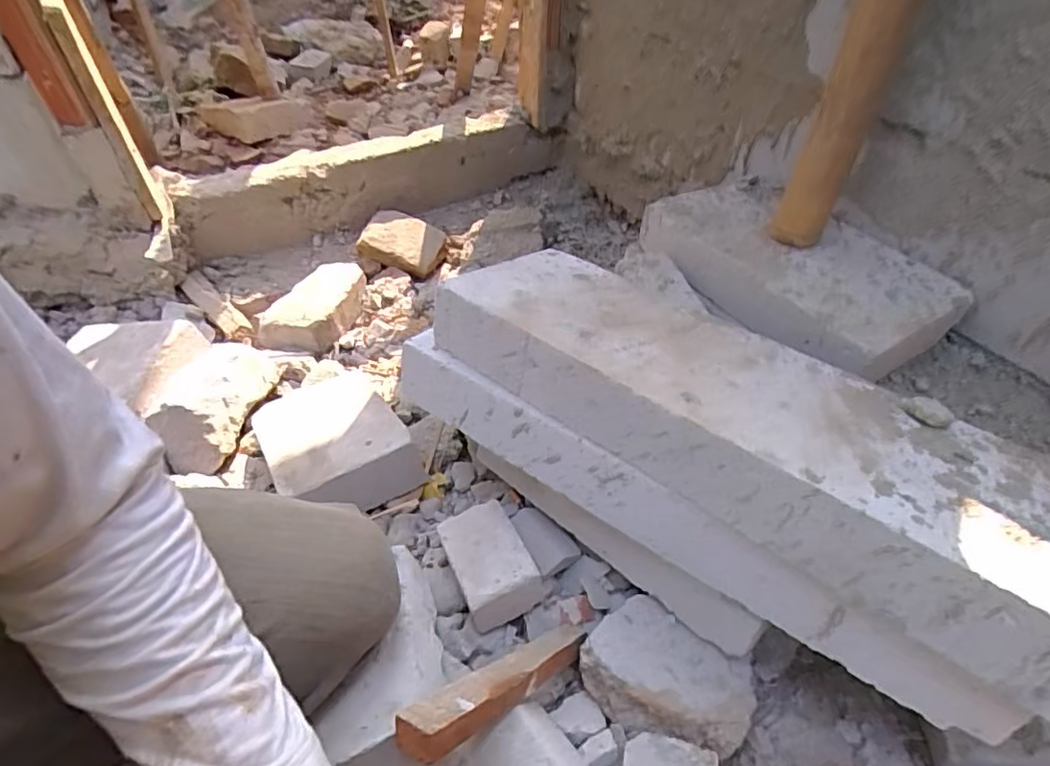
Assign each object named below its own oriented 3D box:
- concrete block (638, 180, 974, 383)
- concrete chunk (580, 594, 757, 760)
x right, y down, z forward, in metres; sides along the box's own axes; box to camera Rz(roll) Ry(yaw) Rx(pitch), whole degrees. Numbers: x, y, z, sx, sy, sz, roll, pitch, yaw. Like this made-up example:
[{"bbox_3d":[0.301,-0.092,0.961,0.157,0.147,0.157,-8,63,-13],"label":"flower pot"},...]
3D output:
[{"bbox_3d":[0.353,-0.166,0.776,0.233,0.068,0.394,-26,51,-24],"label":"concrete block"},{"bbox_3d":[0.132,0.280,0.532,0.147,0.060,0.107,29,52,25],"label":"concrete chunk"}]

